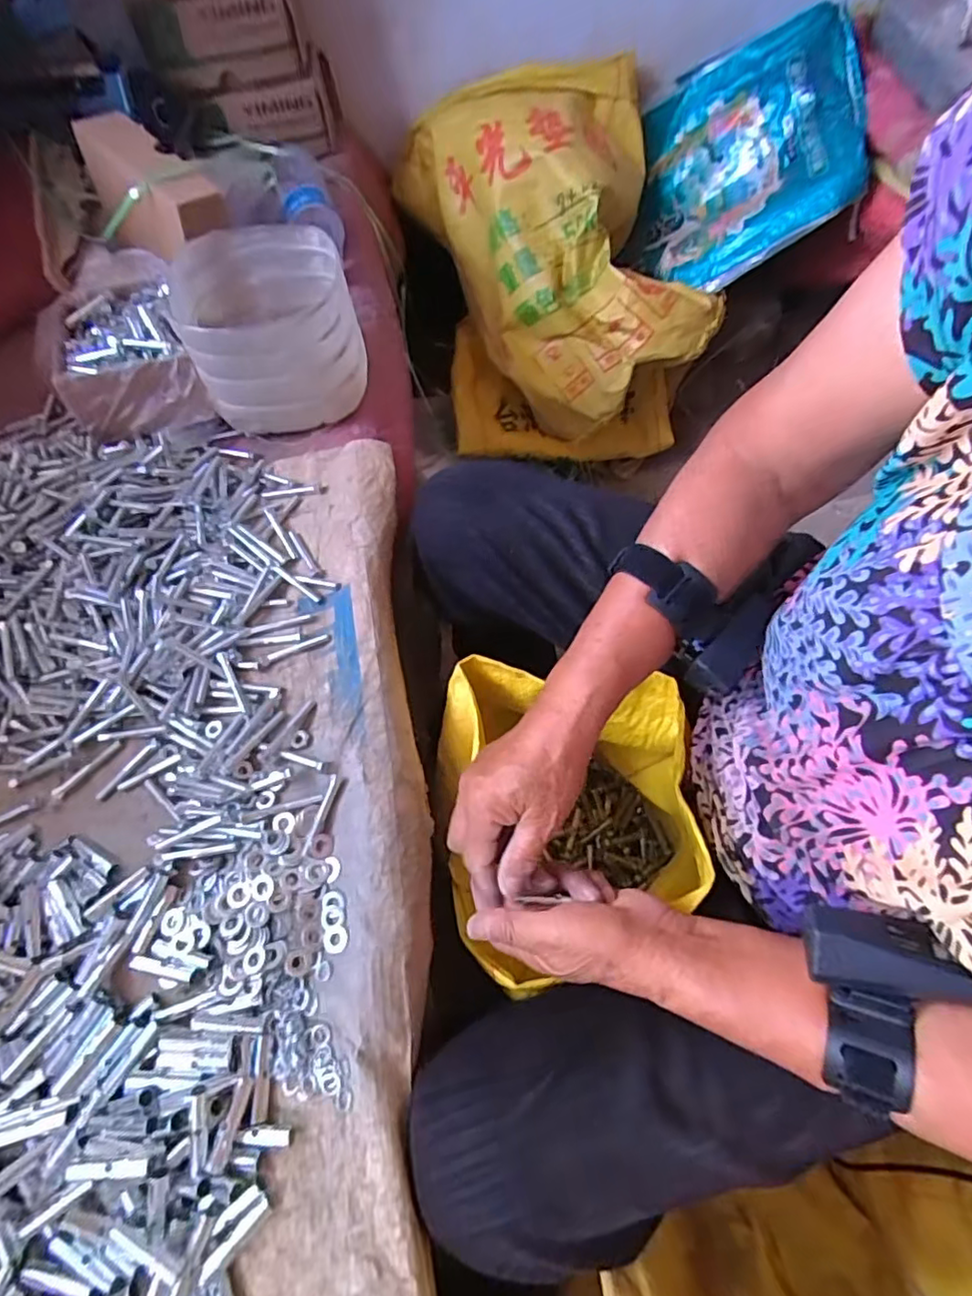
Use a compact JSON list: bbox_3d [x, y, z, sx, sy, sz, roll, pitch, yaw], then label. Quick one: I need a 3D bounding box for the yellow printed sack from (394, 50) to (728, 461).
[{"bbox_3d":[0.111,-0.577,0.943,0.400,0.385,0.394,-14,63,1],"label":"yellow printed sack"}]

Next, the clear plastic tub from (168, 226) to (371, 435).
[{"bbox_3d":[-0.206,-0.301,0.578,0.160,0.119,0.150,-20,63,-4],"label":"clear plastic tub"}]

